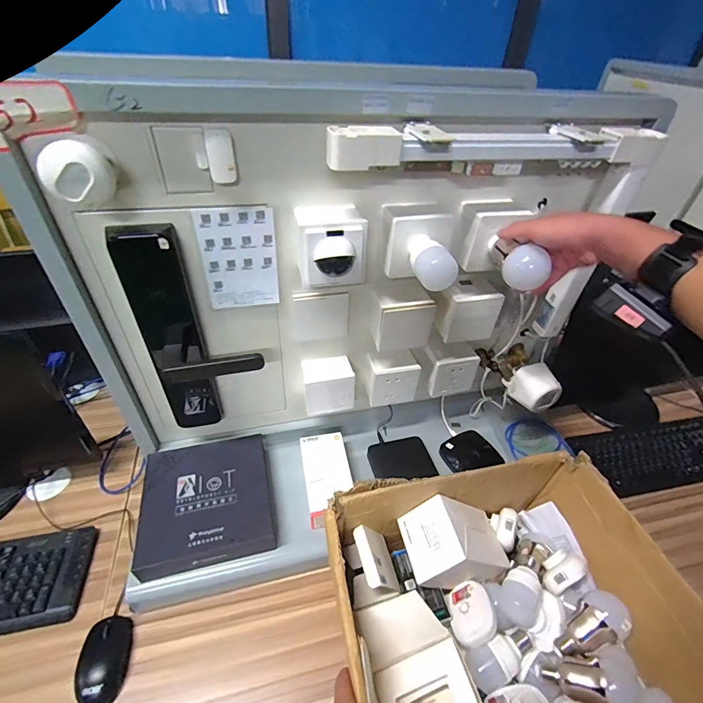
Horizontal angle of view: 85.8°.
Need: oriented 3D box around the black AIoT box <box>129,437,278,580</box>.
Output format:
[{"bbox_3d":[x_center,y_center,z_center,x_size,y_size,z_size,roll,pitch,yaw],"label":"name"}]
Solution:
[{"bbox_3d":[-0.239,0.246,0.634,0.204,0.039,0.205,-8,42,-13],"label":"black AIoT box"}]

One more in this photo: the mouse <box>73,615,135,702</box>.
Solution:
[{"bbox_3d":[-0.352,0.439,0.536,0.070,0.029,0.101,-13,44,-19],"label":"mouse"}]

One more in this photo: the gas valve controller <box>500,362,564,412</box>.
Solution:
[{"bbox_3d":[0.333,0.062,0.693,0.067,0.060,0.078,-8,42,-13],"label":"gas valve controller"}]

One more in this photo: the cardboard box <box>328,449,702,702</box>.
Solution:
[{"bbox_3d":[0.185,0.334,0.497,0.393,0.187,0.331,-7,42,-12],"label":"cardboard box"}]

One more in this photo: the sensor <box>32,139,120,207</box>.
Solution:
[{"bbox_3d":[-0.277,-0.186,0.387,0.064,0.054,0.063,-14,44,-20],"label":"sensor"}]

